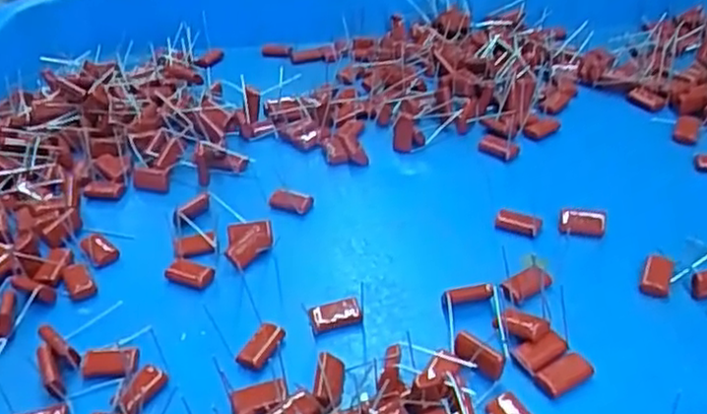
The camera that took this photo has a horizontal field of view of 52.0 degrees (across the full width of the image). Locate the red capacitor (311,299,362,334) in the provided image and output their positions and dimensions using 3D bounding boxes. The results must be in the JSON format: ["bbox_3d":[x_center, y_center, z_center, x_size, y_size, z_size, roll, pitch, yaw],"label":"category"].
[{"bbox_3d":[-0.005,0.035,0.229,0.016,0.005,0.007,-12,35,-15],"label":"red capacitor"}]

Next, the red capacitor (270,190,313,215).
[{"bbox_3d":[-0.024,-0.002,0.277,0.015,0.006,0.008,13,36,21],"label":"red capacitor"}]

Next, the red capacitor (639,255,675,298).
[{"bbox_3d":[0.099,0.023,0.236,0.009,0.006,0.015,14,37,22],"label":"red capacitor"}]

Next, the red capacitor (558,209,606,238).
[{"bbox_3d":[0.081,0.006,0.255,0.016,0.009,0.007,5,34,10],"label":"red capacitor"}]

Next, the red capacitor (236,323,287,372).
[{"bbox_3d":[-0.029,0.042,0.222,0.009,0.004,0.015,16,37,24],"label":"red capacitor"}]

